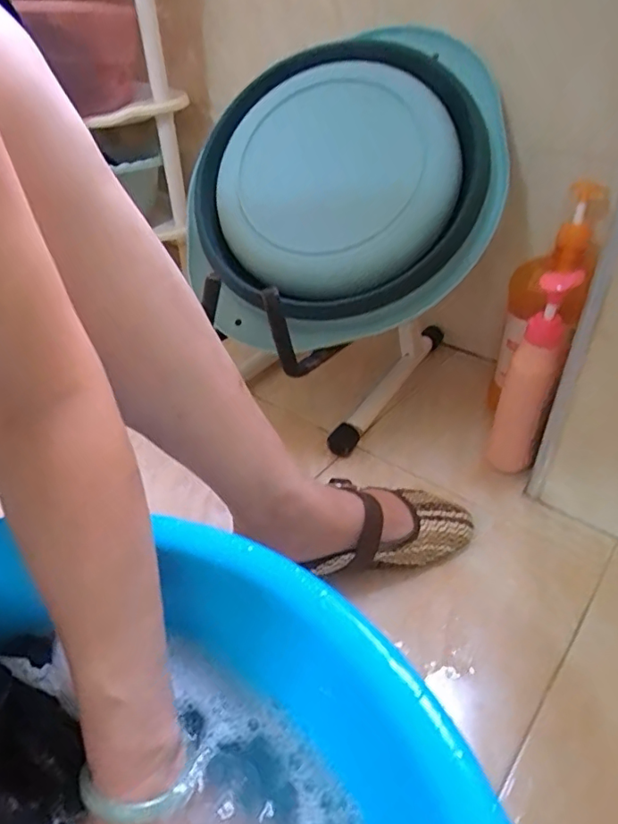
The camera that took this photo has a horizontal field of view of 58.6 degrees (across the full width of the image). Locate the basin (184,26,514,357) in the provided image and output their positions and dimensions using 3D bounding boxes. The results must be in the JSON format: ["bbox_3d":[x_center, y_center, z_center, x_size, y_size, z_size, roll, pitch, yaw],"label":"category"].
[{"bbox_3d":[0.024,-0.261,0.610,0.390,0.075,0.353,-38,73,9],"label":"basin"}]

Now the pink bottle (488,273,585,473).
[{"bbox_3d":[0.237,-0.036,0.592,0.053,0.214,0.058,10,39,15],"label":"pink bottle"}]

